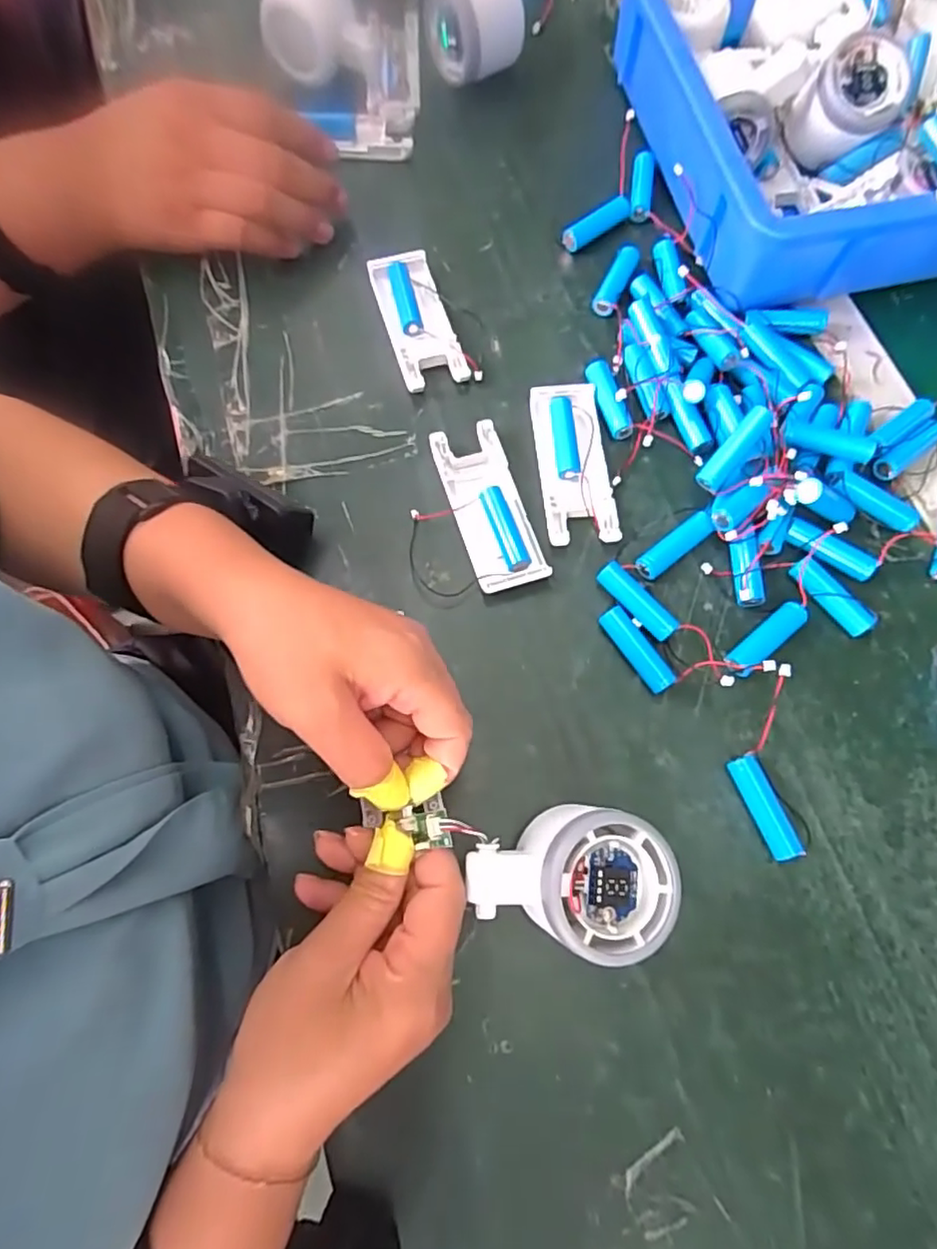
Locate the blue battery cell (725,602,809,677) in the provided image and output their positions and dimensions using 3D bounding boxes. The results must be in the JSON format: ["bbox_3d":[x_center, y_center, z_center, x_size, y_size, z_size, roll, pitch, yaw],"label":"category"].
[{"bbox_3d":[0.162,0.007,0.339,0.050,0.014,0.014,-40,77,-9],"label":"blue battery cell"}]

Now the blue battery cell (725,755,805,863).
[{"bbox_3d":[0.146,0.091,0.313,0.015,0.012,0.051,-22,73,-9],"label":"blue battery cell"}]

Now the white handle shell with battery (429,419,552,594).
[{"bbox_3d":[0.012,-0.068,0.362,0.042,0.012,0.102,-17,73,-7],"label":"white handle shell with battery"}]

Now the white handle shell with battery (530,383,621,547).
[{"bbox_3d":[0.062,-0.095,0.372,0.040,0.010,0.104,-5,71,-3],"label":"white handle shell with battery"}]

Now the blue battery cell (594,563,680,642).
[{"bbox_3d":[0.092,-0.012,0.342,0.014,0.014,0.051,-43,78,-14],"label":"blue battery cell"}]

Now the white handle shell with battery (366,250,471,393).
[{"bbox_3d":[-0.032,-0.195,0.404,0.039,0.015,0.099,-17,73,-7],"label":"white handle shell with battery"}]

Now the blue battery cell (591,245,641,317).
[{"bbox_3d":[0.099,-0.231,0.419,0.016,0.013,0.056,23,72,6],"label":"blue battery cell"}]

